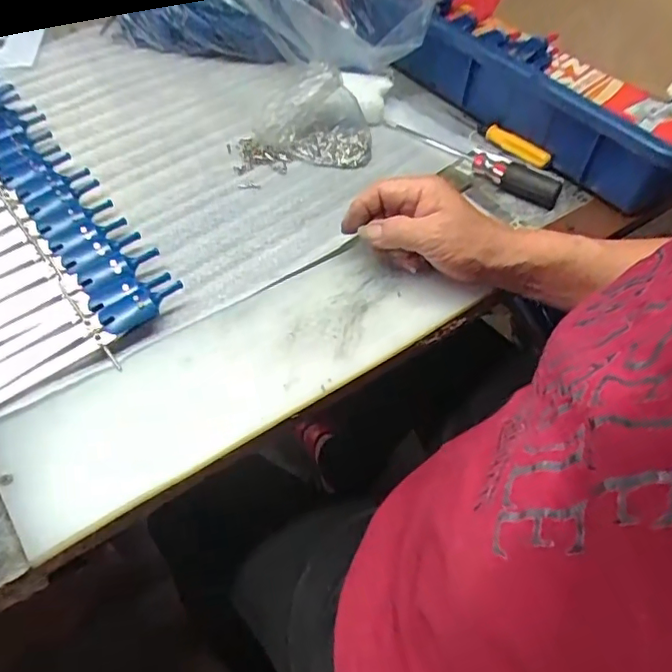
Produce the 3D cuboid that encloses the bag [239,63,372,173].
[{"bbox_3d":[-0.026,-0.184,0.476,0.113,0.064,0.061,-9,54,-12],"label":"bag"}]

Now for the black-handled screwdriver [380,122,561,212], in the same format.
[{"bbox_3d":[0.123,-0.161,0.511,0.167,0.022,0.029,31,56,17],"label":"black-handled screwdriver"}]

